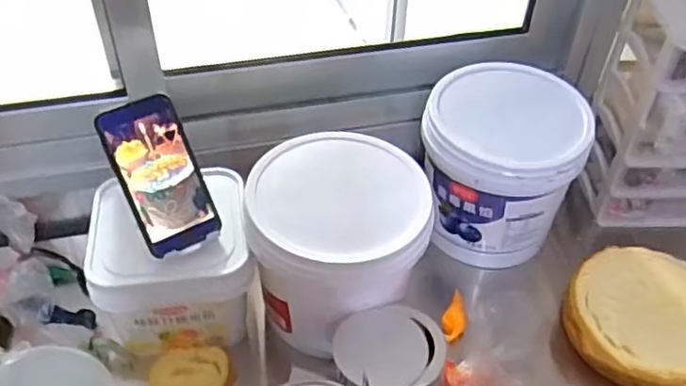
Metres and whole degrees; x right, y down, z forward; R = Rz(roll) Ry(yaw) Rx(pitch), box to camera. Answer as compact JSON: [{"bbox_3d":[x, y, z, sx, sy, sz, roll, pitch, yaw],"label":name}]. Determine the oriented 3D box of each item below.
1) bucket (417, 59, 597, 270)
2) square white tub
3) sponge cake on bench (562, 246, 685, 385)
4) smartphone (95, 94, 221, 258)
[{"bbox_3d":[0.199,-0.032,0.831,0.188,0.199,0.177,24,49,21],"label":"bucket"},{"bbox_3d":[-0.191,0.077,0.744,0.166,0.141,0.158,-7,45,-10],"label":"square white tub"},{"bbox_3d":[0.365,0.143,0.756,0.182,0.045,0.174,1,45,-1],"label":"sponge cake on bench"},{"bbox_3d":[-0.186,-0.019,0.658,0.076,0.154,0.009,-25,10,-25],"label":"smartphone"}]

